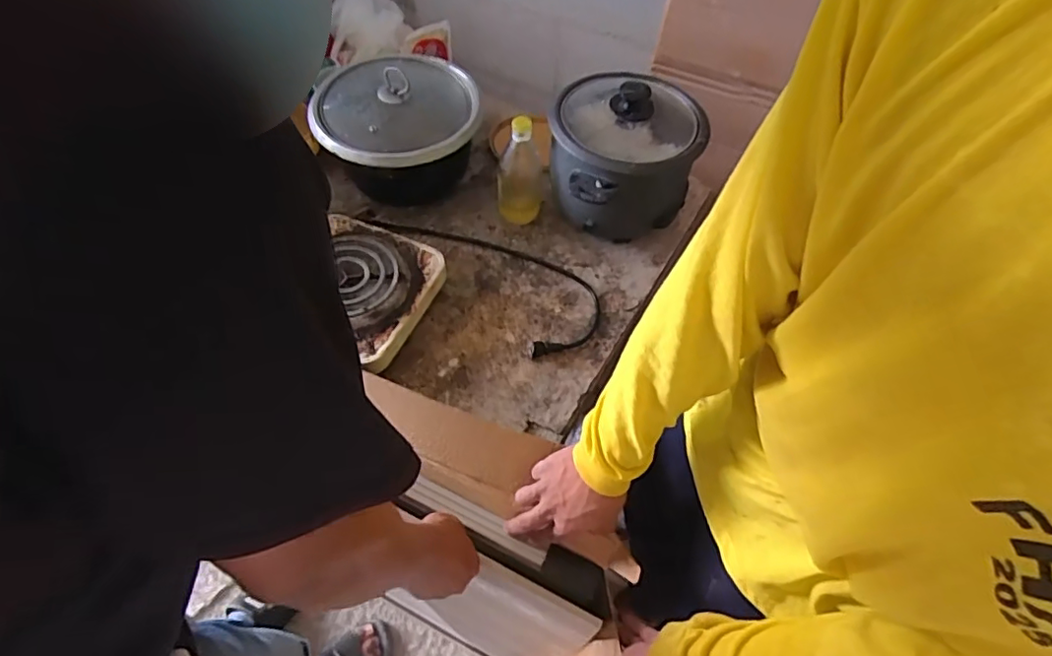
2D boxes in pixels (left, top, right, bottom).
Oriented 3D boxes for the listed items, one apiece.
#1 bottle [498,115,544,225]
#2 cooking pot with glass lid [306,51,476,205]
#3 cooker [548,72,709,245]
[{"bbox_3d":[-0.009,-0.223,0.810,0.065,0.159,0.056,4,56,0],"label":"bottle"},{"bbox_3d":[-0.185,-0.289,0.849,0.222,0.156,0.206,1,56,-2],"label":"cooking pot with glass lid"},{"bbox_3d":[0.136,-0.243,0.800,0.200,0.181,0.178,-15,58,-12],"label":"cooker"}]

